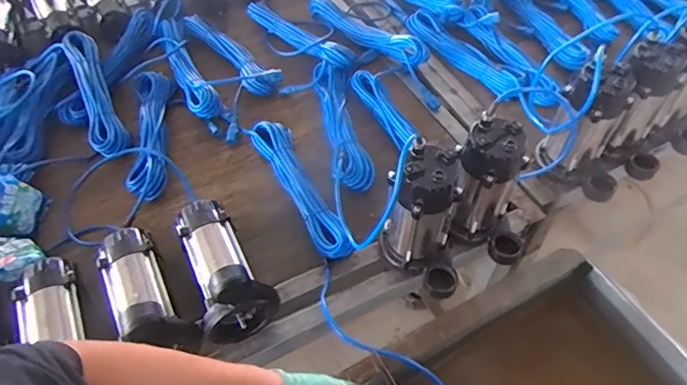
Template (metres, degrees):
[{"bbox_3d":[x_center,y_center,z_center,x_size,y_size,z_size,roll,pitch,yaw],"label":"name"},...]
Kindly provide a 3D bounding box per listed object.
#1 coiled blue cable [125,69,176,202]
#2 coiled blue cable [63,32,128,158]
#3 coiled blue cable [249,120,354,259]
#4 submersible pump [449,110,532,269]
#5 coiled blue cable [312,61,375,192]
[{"bbox_3d":[-0.399,-0.133,1.043,0.067,0.042,0.332,-7,52,-5],"label":"coiled blue cable"},{"bbox_3d":[-0.554,-0.224,1.088,0.074,0.069,0.352,-22,55,-16],"label":"coiled blue cable"},{"bbox_3d":[-0.086,-0.018,0.964,0.070,0.052,0.367,-23,55,-17],"label":"coiled blue cable"},{"bbox_3d":[0.249,0.002,0.828,0.136,0.230,0.114,12,53,10],"label":"submersible pump"},{"bbox_3d":[-0.007,-0.147,1.063,0.082,0.049,0.354,-8,52,-6],"label":"coiled blue cable"}]

